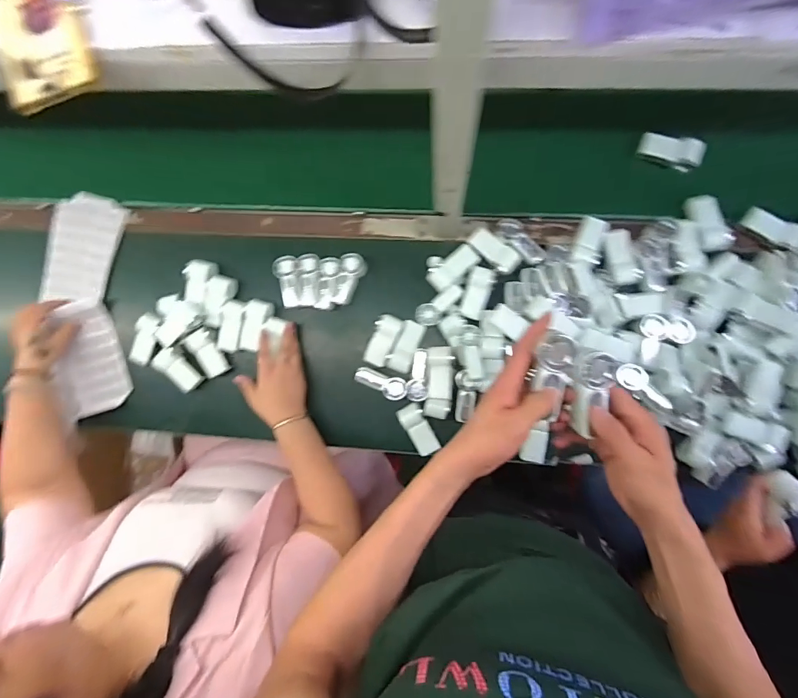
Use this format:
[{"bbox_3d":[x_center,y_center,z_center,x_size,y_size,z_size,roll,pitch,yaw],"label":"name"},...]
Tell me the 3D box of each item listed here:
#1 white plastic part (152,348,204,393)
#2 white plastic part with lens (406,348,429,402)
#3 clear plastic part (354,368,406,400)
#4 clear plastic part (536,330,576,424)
[{"bbox_3d":[-0.420,0.040,0.820,0.089,0.025,0.053,44,93,3],"label":"white plastic part"},{"bbox_3d":[0.036,0.046,0.765,0.037,0.009,0.092,7,90,4],"label":"white plastic part with lens"},{"bbox_3d":[-0.032,0.059,0.767,0.097,0.012,0.039,23,91,4],"label":"clear plastic part"},{"bbox_3d":[0.159,0.031,0.444,0.035,0.020,0.091,2,103,4],"label":"clear plastic part"}]

